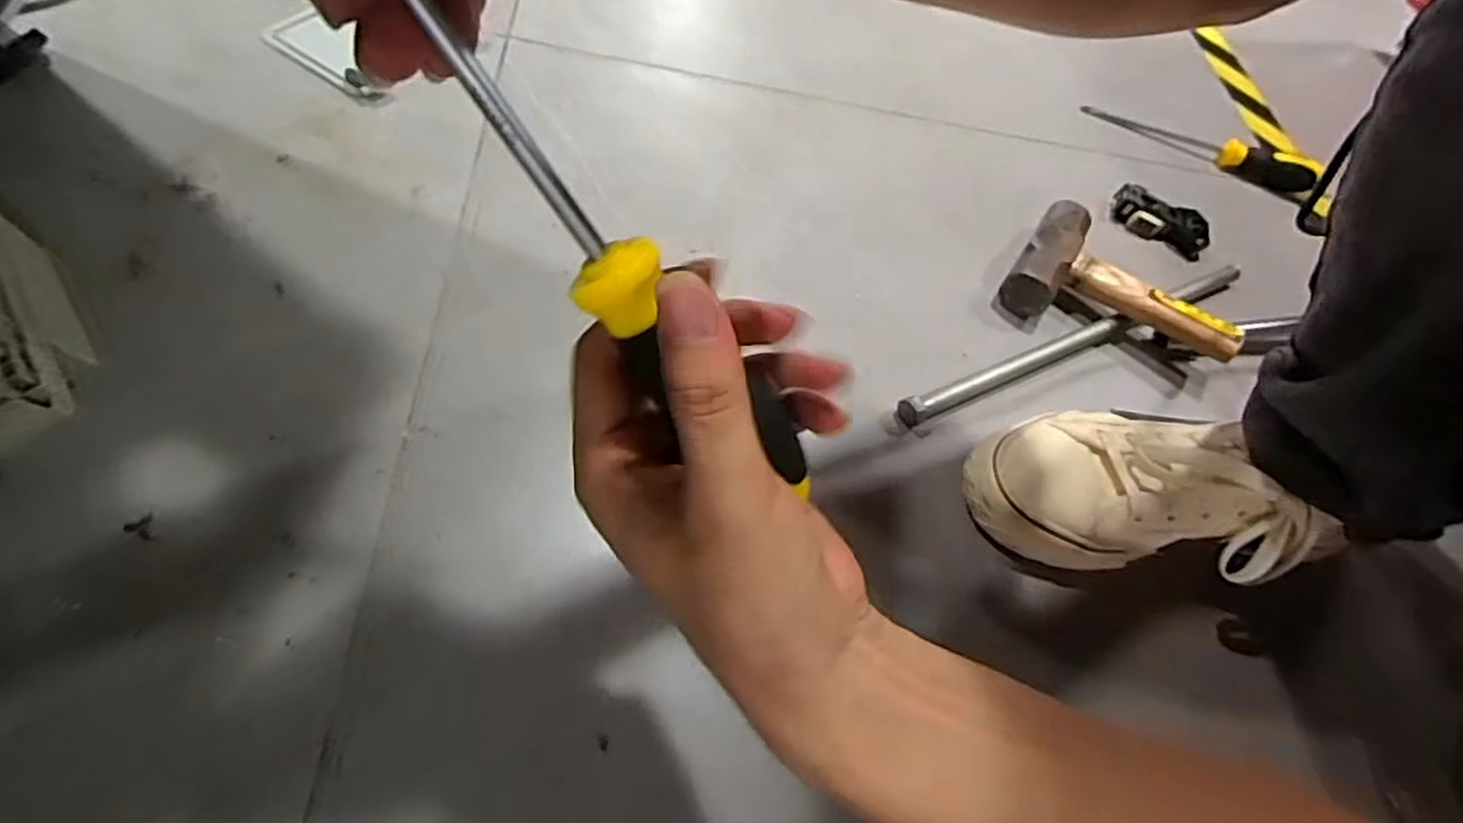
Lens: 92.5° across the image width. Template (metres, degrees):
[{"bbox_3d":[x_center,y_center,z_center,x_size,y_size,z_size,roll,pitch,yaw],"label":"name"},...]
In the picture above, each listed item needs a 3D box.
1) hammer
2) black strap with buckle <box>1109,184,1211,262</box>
[{"bbox_3d":[0.301,-0.086,0.536,0.168,0.044,0.117,31,61,15],"label":"hammer"},{"bbox_3d":[0.384,-0.170,0.629,0.087,0.032,0.039,24,59,12],"label":"black strap with buckle"}]

